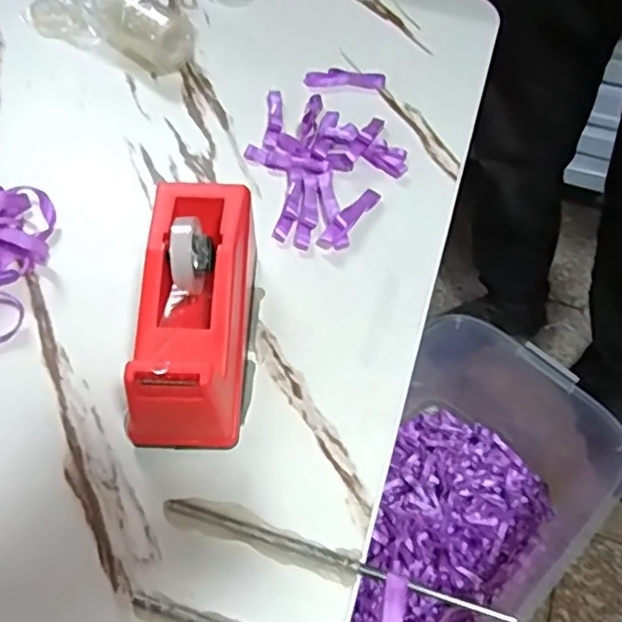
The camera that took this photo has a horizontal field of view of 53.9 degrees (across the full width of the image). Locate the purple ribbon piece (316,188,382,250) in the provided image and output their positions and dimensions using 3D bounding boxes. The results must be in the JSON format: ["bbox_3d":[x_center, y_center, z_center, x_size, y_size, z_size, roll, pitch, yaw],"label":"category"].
[{"bbox_3d":[0.030,-0.069,0.447,0.014,0.014,0.066,34,59,21],"label":"purple ribbon piece"}]

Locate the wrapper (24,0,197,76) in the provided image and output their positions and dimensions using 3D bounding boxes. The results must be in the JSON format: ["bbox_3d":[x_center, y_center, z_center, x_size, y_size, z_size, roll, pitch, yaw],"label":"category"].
[{"bbox_3d":[-0.214,-0.293,0.582,0.232,0.055,0.070,34,59,21],"label":"wrapper"}]

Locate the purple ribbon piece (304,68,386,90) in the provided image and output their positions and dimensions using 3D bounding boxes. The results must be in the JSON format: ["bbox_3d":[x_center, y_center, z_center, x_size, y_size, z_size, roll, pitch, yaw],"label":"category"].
[{"bbox_3d":[0.031,-0.208,0.547,0.071,0.008,0.014,2,53,0],"label":"purple ribbon piece"}]

